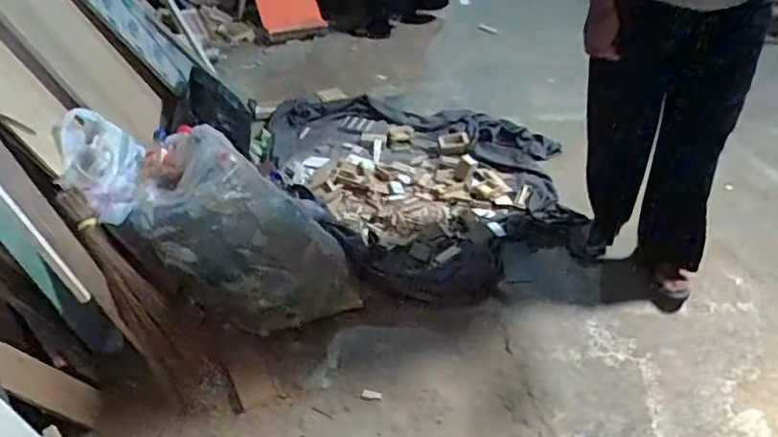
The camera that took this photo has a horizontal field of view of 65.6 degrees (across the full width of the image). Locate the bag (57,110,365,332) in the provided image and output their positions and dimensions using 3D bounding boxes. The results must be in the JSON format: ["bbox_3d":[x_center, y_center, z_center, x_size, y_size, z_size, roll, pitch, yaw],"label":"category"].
[{"bbox_3d":[-0.455,-0.014,1.576,0.903,0.248,0.353,35,45,-10],"label":"bag"}]

